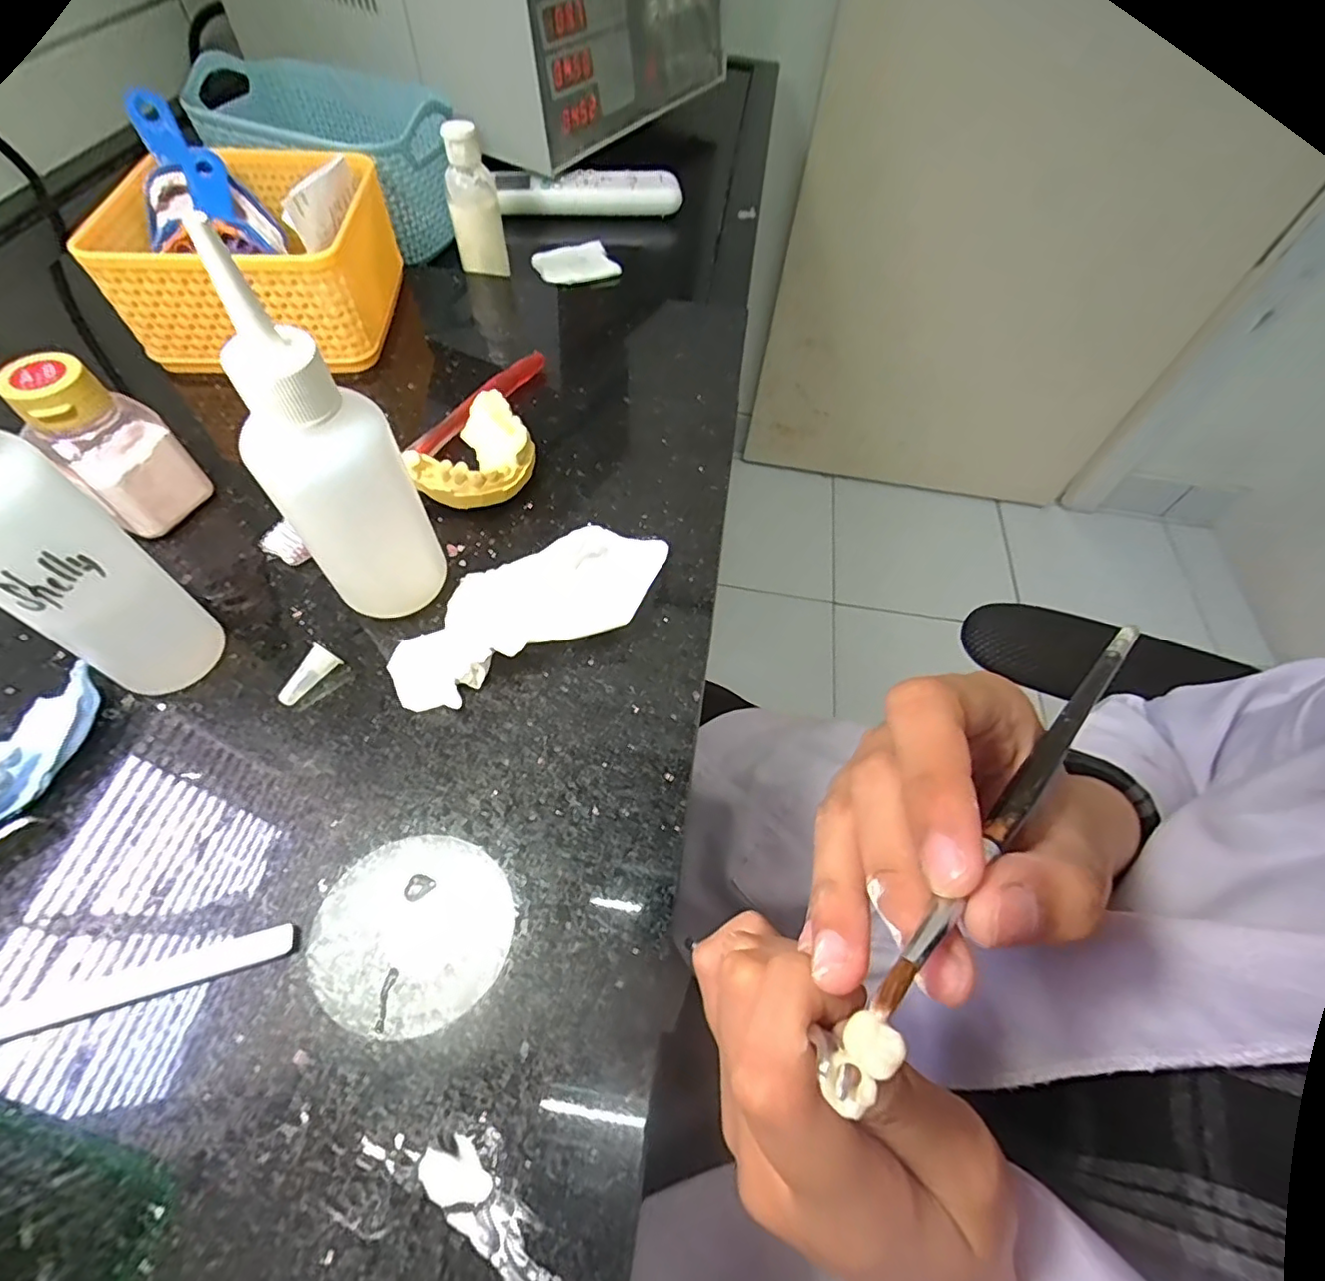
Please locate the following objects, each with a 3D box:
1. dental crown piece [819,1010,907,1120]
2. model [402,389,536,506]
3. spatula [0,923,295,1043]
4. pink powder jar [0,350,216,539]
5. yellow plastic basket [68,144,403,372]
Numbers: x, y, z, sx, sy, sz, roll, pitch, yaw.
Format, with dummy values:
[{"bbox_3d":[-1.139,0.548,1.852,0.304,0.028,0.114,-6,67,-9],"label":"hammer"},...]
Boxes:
[{"bbox_3d":[0.035,0.074,0.102,0.009,0.005,0.015,38,64,18],"label":"dental crown piece"},{"bbox_3d":[-0.090,-0.093,0.295,0.047,0.027,0.064,23,60,10],"label":"model"},{"bbox_3d":[-0.186,0.112,0.176,0.135,0.004,0.010,-13,61,-12],"label":"spatula"},{"bbox_3d":[-0.238,-0.083,0.254,0.032,0.073,0.040,31,62,14],"label":"pink powder jar"},{"bbox_3d":[-0.237,-0.228,0.348,0.129,0.065,0.130,-3,59,-6],"label":"yellow plastic basket"}]

